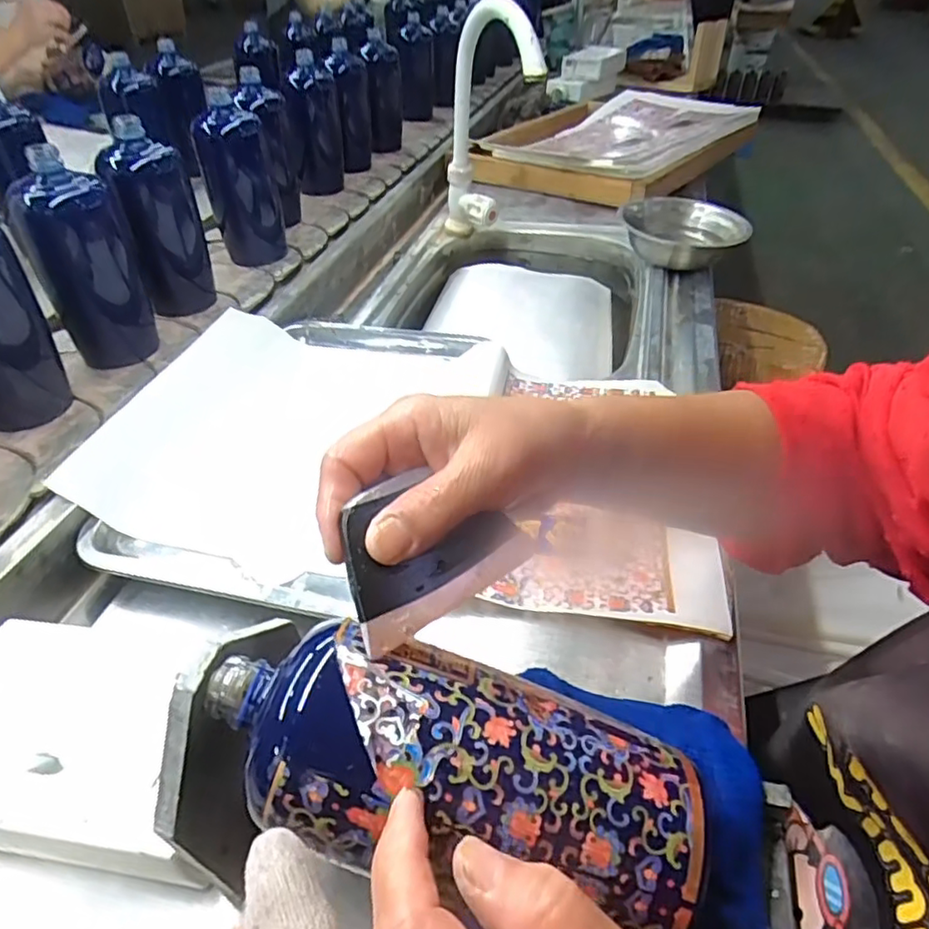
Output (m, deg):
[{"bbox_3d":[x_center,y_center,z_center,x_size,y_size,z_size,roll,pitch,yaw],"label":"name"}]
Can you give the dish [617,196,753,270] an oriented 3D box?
[{"bbox_3d":[0.287,-0.303,0.813,0.162,0.047,0.160,9,40,7],"label":"dish"}]

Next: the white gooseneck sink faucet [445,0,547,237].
[{"bbox_3d":[0.019,-0.445,0.801,0.055,0.331,0.134,-19,72,-21],"label":"white gooseneck sink faucet"}]

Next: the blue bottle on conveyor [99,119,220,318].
[{"bbox_3d":[-0.332,-0.260,0.661,0.074,0.172,0.062,-3,40,-7],"label":"blue bottle on conveyor"}]

